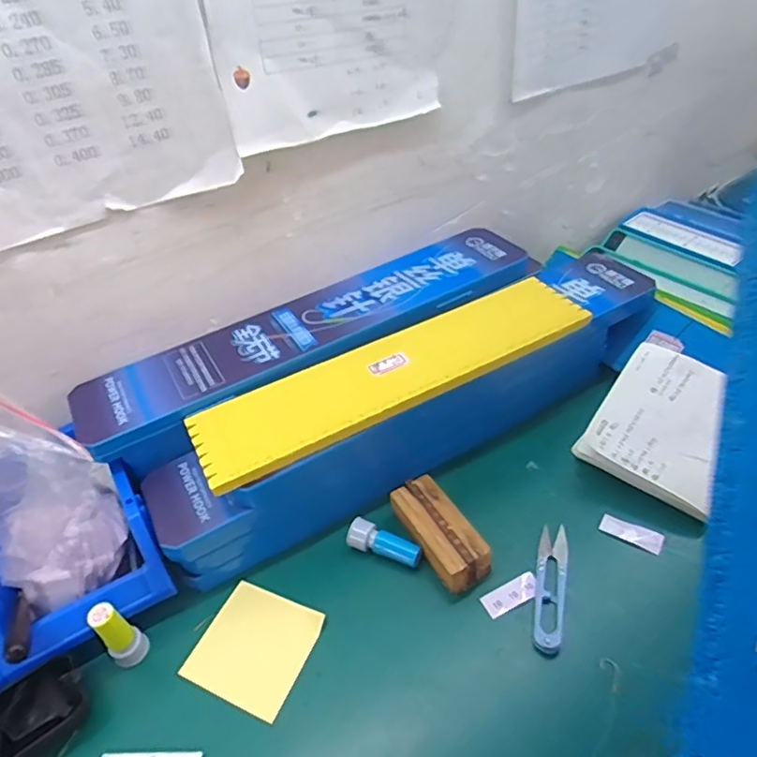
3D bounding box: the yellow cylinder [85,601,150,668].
[{"bbox_3d":[-0.186,0.184,0.404,0.020,0.058,0.023,24,51,28],"label":"yellow cylinder"}]

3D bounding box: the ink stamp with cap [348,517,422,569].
[{"bbox_3d":[0.005,0.133,0.460,0.062,0.018,0.019,12,46,19],"label":"ink stamp with cap"}]

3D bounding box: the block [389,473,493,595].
[{"bbox_3d":[0.048,0.124,0.461,0.045,0.029,0.093,-25,46,-19],"label":"block"}]

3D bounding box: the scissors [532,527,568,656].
[{"bbox_3d":[0.131,0.156,0.430,0.022,0.006,0.105,8,45,15],"label":"scissors"}]

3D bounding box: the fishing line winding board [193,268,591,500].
[{"bbox_3d":[0.017,-0.012,0.490,0.353,0.013,0.096,-25,46,-19],"label":"fishing line winding board"}]

